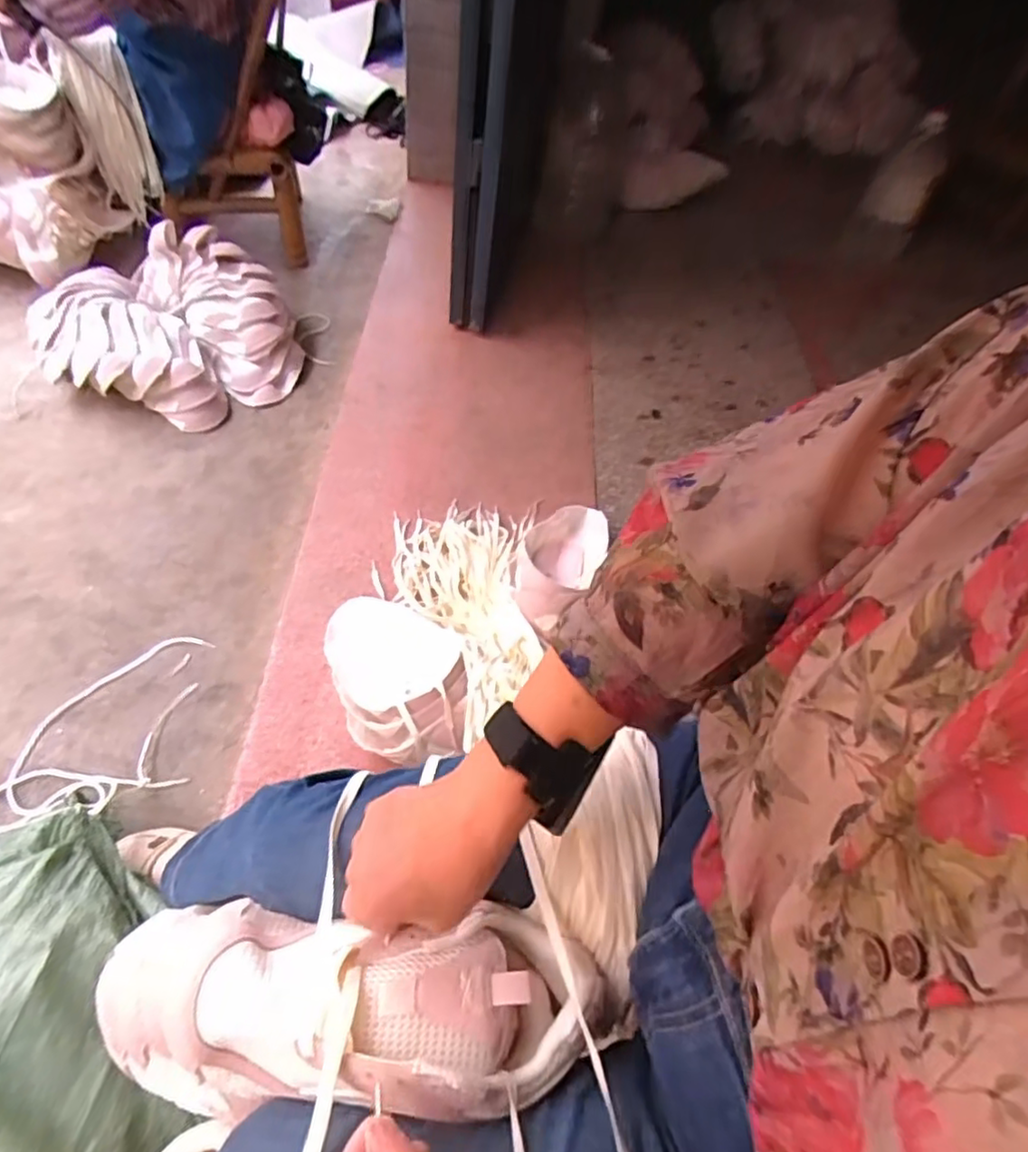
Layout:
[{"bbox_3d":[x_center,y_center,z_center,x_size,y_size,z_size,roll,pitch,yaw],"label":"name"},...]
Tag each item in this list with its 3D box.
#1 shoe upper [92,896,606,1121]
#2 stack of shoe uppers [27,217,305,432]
[{"bbox_3d":[-0.108,0.251,0.378,0.306,0.080,0.097,1,56,2],"label":"shoe upper"},{"bbox_3d":[-0.655,-0.466,1.234,0.432,0.172,0.366,-38,65,-24],"label":"stack of shoe uppers"}]

